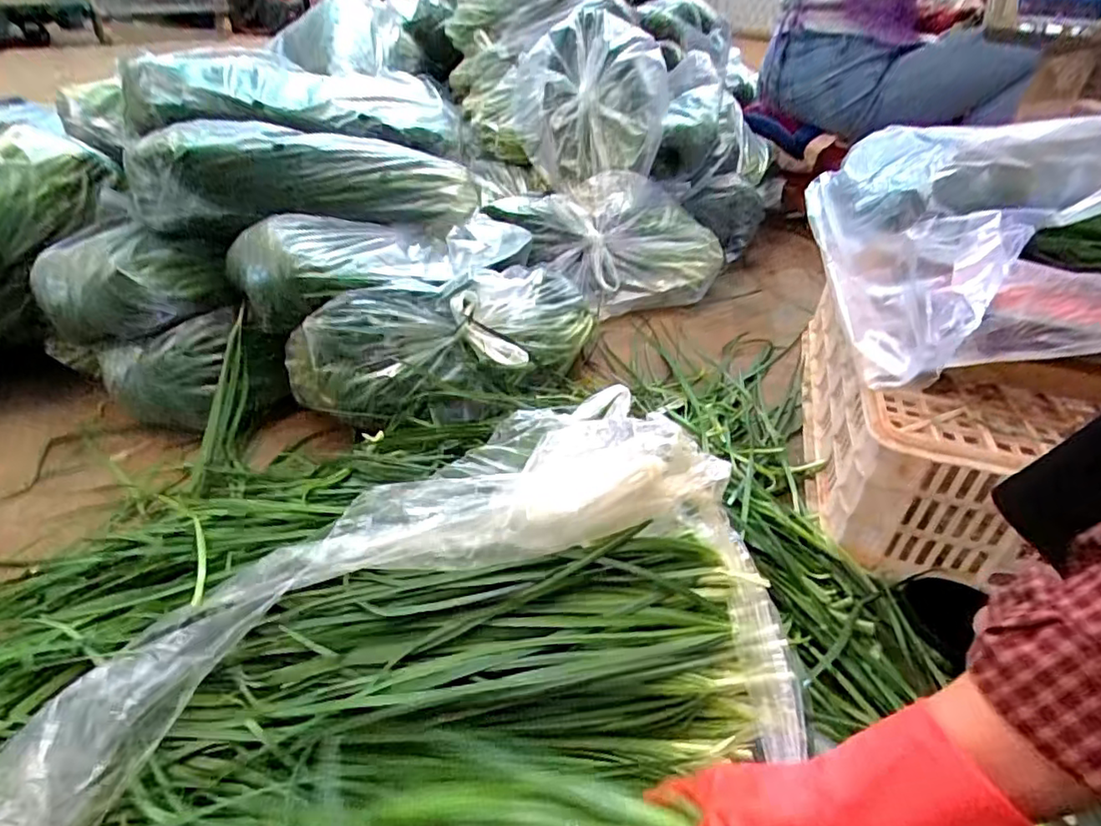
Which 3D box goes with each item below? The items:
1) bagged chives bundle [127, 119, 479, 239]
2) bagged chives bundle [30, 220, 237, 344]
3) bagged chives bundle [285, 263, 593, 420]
[{"bbox_3d":[-0.317,-0.332,0.829,0.460,0.126,0.123,-13,39,-21],"label":"bagged chives bundle"},{"bbox_3d":[-0.513,-0.167,0.749,0.203,0.100,0.136,-2,37,-7],"label":"bagged chives bundle"},{"bbox_3d":[-0.108,-0.113,0.805,0.444,0.128,0.177,-21,43,-30],"label":"bagged chives bundle"}]

